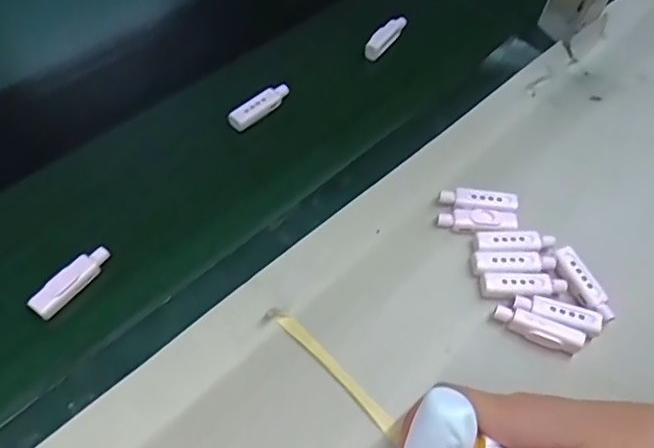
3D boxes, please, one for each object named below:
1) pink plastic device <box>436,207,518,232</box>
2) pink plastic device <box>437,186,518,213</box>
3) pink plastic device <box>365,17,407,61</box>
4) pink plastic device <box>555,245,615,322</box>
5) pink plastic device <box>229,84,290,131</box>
[{"bbox_3d":[0.108,-0.002,0.413,0.055,0.009,0.019,8,56,1],"label":"pink plastic device"},{"bbox_3d":[0.110,-0.017,0.420,0.054,0.013,0.014,9,56,2],"label":"pink plastic device"},{"bbox_3d":[0.055,-0.171,0.527,0.018,0.019,0.047,31,60,16],"label":"pink plastic device"},{"bbox_3d":[0.174,0.040,0.387,0.014,0.013,0.054,-16,59,-14],"label":"pink plastic device"},{"bbox_3d":[-0.055,-0.097,0.474,0.017,0.012,0.056,39,62,20],"label":"pink plastic device"}]

